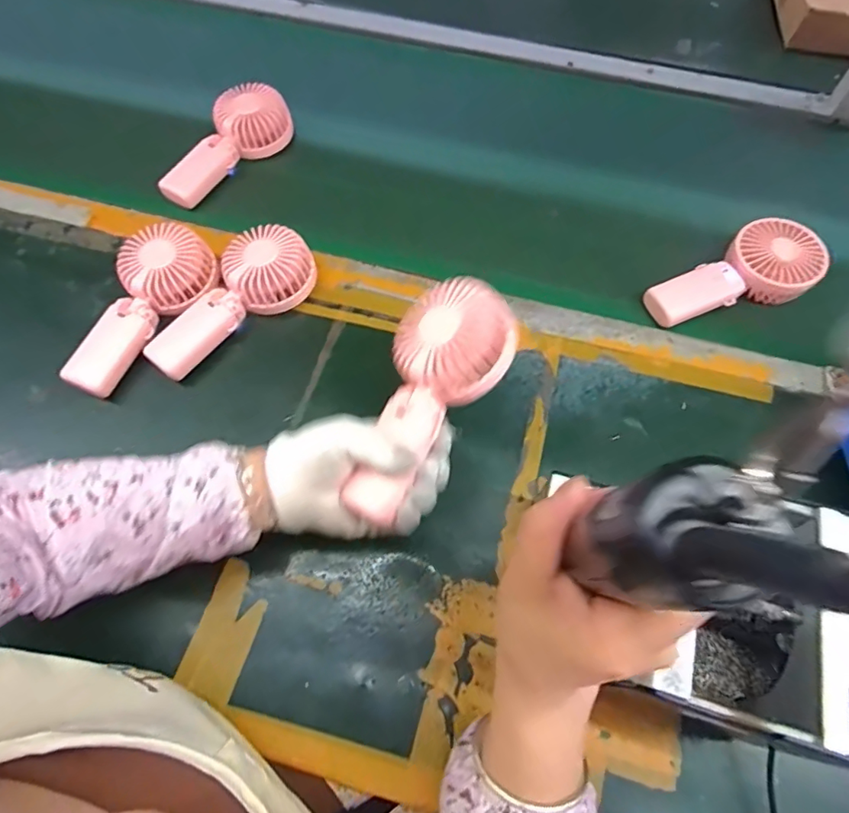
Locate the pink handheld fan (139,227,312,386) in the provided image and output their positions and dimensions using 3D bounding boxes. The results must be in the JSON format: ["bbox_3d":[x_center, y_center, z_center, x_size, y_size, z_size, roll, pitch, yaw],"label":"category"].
[{"bbox_3d":[-0.193,-0.106,0.508,0.181,0.055,0.081,-36,70,-17],"label":"pink handheld fan"}]

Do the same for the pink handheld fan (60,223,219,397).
[{"bbox_3d":[-0.280,-0.098,0.496,0.078,0.051,0.180,30,67,13],"label":"pink handheld fan"}]

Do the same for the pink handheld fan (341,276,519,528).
[{"bbox_3d":[-0.001,-0.007,0.365,0.081,0.030,0.180,29,89,9],"label":"pink handheld fan"}]

